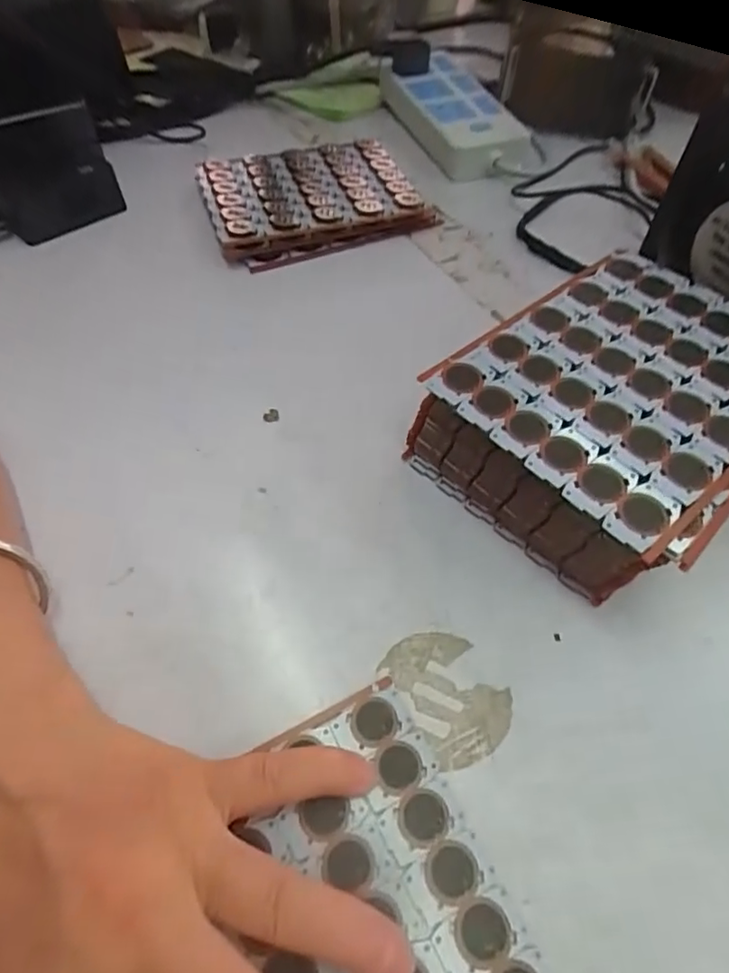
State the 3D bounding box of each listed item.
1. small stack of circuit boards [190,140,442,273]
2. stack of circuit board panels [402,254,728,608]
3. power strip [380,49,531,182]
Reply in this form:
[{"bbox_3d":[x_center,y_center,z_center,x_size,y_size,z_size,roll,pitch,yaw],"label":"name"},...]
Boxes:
[{"bbox_3d":[-0.038,-0.210,0.409,0.148,0.028,0.101,-19,57,-13],"label":"small stack of circuit boards"},{"bbox_3d":[0.121,-0.033,0.271,0.156,0.061,0.124,-36,62,-22],"label":"stack of circuit board panels"},{"bbox_3d":[0.073,-0.314,0.478,0.084,0.032,0.160,-12,56,-8],"label":"power strip"}]

